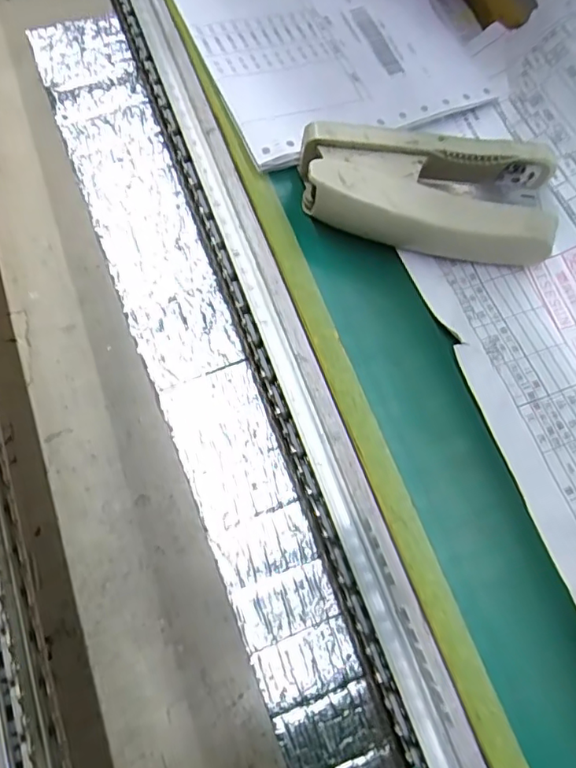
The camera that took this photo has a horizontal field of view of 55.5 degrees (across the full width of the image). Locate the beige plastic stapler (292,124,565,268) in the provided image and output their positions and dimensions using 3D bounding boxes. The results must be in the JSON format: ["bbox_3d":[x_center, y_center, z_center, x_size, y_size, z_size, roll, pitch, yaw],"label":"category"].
[{"bbox_3d":[0.064,-0.088,0.250,0.113,0.033,0.045,4,71,1],"label":"beige plastic stapler"}]

